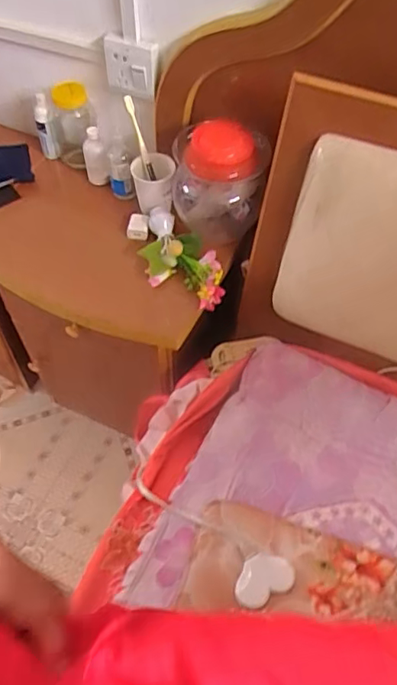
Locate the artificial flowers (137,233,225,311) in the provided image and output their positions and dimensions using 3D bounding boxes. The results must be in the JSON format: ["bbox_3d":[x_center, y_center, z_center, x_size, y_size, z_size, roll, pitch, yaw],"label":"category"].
[{"bbox_3d":[-0.018,-0.117,0.854,0.151,0.045,0.102,23,59,15],"label":"artificial flowers"}]

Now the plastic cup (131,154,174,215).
[{"bbox_3d":[-0.075,-0.262,0.899,0.071,0.063,0.071,-4,56,-3],"label":"plastic cup"}]

